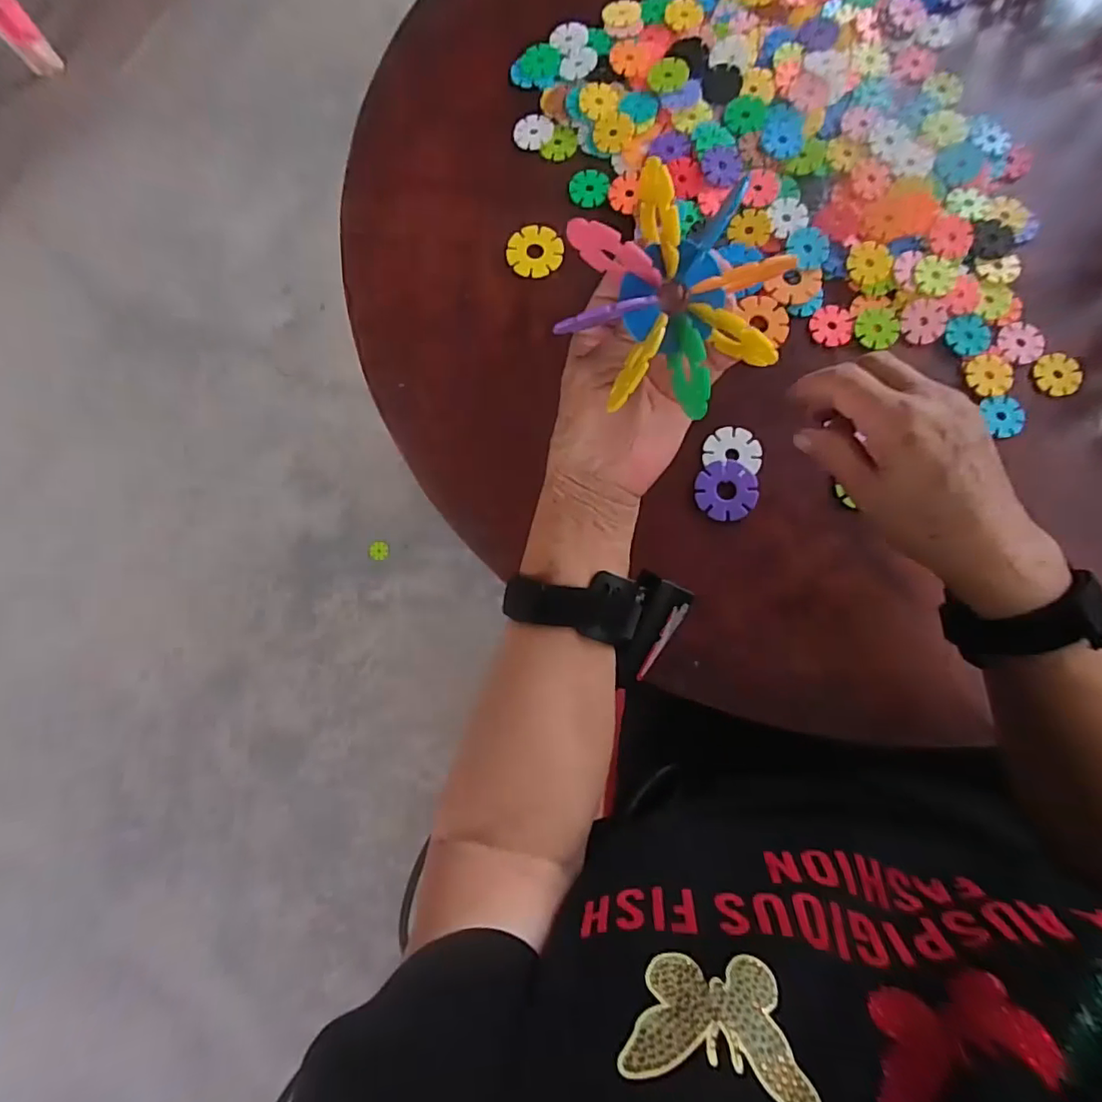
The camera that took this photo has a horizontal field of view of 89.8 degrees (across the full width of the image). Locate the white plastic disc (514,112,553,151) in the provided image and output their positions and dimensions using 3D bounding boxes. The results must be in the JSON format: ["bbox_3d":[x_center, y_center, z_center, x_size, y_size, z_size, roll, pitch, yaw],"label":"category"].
[{"bbox_3d":[-0.016,-0.344,0.451,0.028,0.004,0.031,34,83,8],"label":"white plastic disc"}]

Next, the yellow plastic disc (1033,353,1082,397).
[{"bbox_3d":[0.369,-0.129,0.402,0.029,0.005,0.031,-4,74,15],"label":"yellow plastic disc"}]

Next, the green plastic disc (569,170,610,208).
[{"bbox_3d":[0.030,-0.290,0.441,0.031,0.006,0.032,0,80,2],"label":"green plastic disc"}]

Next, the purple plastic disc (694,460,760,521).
[{"bbox_3d":[0.125,-0.044,0.395,0.042,0.006,0.042,0,80,2],"label":"purple plastic disc"}]

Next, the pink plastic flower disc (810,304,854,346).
[{"bbox_3d":[0.211,-0.169,0.415,0.029,0.004,0.032,-4,80,10],"label":"pink plastic flower disc"}]

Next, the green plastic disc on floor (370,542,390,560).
[{"bbox_3d":[-0.299,0.000,0.966,0.035,0.004,0.033,0,82,-2],"label":"green plastic disc on floor"}]

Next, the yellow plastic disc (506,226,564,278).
[{"bbox_3d":[-0.012,-0.235,0.434,0.044,0.005,0.043,0,80,2],"label":"yellow plastic disc"}]

